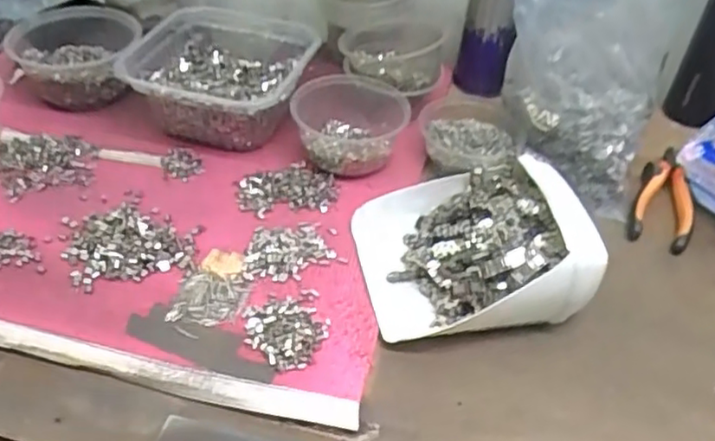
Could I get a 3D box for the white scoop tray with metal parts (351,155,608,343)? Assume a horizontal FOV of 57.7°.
[{"bbox_3d":[0.094,0.014,0.535,0.174,0.072,0.149,-6,46,-10],"label":"white scoop tray with metal parts"}]

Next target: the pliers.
[{"bbox_3d":[0.306,-0.027,0.639,0.054,0.014,0.140,20,47,14],"label":"pliers"}]

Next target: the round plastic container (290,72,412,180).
[{"bbox_3d":[-0.008,-0.099,0.658,0.111,0.046,0.111,2,45,-2],"label":"round plastic container"}]

